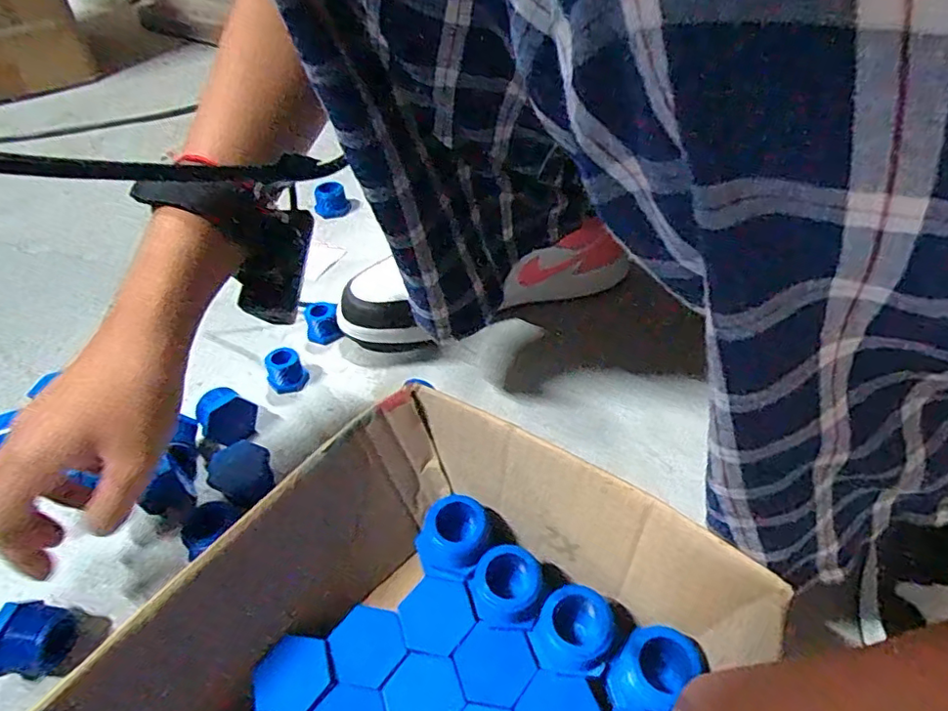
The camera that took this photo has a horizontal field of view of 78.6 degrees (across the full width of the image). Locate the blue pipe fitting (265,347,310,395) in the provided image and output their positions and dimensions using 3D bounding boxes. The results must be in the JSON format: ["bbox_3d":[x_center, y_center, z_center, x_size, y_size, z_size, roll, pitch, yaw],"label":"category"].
[{"bbox_3d":[-0.146,0.012,0.452,0.026,0.027,0.026,-1,46,2],"label":"blue pipe fitting"}]

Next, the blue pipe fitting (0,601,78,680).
[{"bbox_3d":[-0.231,0.151,0.304,0.027,0.039,0.033,1,46,4],"label":"blue pipe fitting"}]

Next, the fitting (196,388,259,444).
[{"bbox_3d":[-0.177,0.043,0.416,0.036,0.030,0.030,-33,53,-26],"label":"fitting"}]

